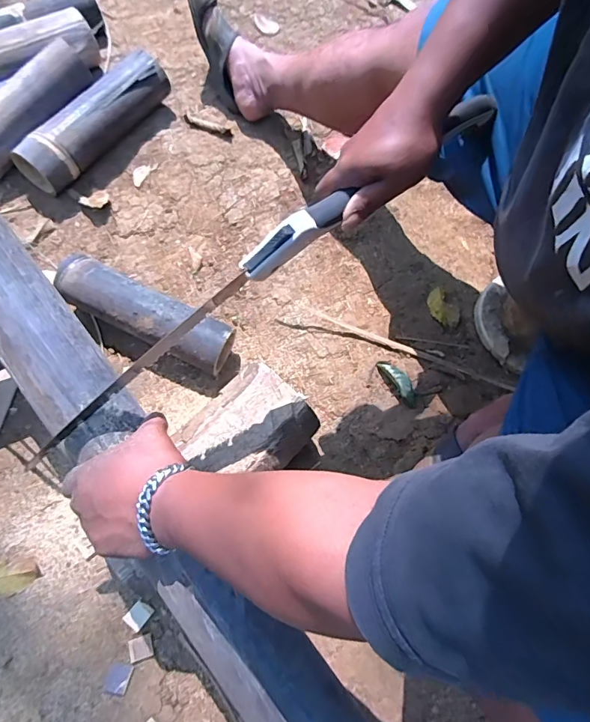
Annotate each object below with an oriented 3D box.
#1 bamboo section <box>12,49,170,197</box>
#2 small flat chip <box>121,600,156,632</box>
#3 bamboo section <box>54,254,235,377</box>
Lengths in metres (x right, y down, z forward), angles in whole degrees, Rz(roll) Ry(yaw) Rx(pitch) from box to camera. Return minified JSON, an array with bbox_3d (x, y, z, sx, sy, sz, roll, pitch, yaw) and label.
[{"bbox_3d":[-0.351,-0.426,0.772,0.078,0.095,0.309,35,69,9],"label":"bamboo section"},{"bbox_3d":[-0.195,0.317,0.536,0.026,0.004,0.031,37,71,11],"label":"small flat chip"},{"bbox_3d":[-0.225,-0.069,0.652,0.275,0.078,0.077,27,67,4],"label":"bamboo section"}]

